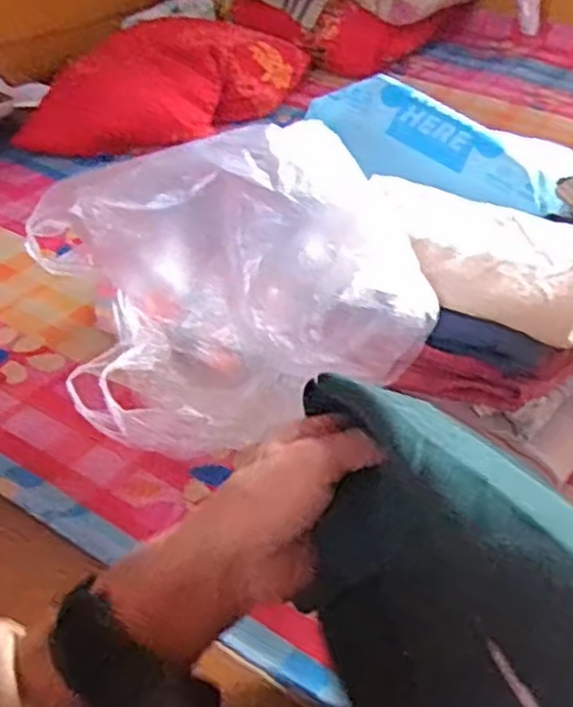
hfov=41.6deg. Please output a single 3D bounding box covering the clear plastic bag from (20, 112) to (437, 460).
[{"bbox_3d":[-0.067,-0.091,0.819,0.373,0.225,0.309,-9,41,-13],"label":"clear plastic bag"}]

